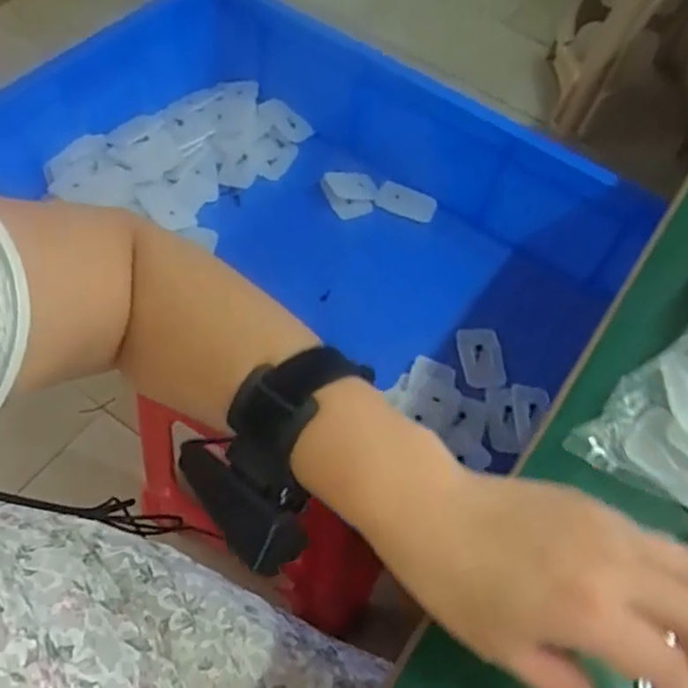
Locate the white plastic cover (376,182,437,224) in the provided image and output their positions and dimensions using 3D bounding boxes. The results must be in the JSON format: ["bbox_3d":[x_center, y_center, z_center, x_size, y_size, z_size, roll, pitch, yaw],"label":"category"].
[{"bbox_3d":[0.075,-0.170,0.793,0.074,0.009,0.036,23,81,9],"label":"white plastic cover"}]

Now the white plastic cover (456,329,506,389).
[{"bbox_3d":[0.146,0.015,0.699,0.045,0.004,0.065,-9,79,-8],"label":"white plastic cover"}]

